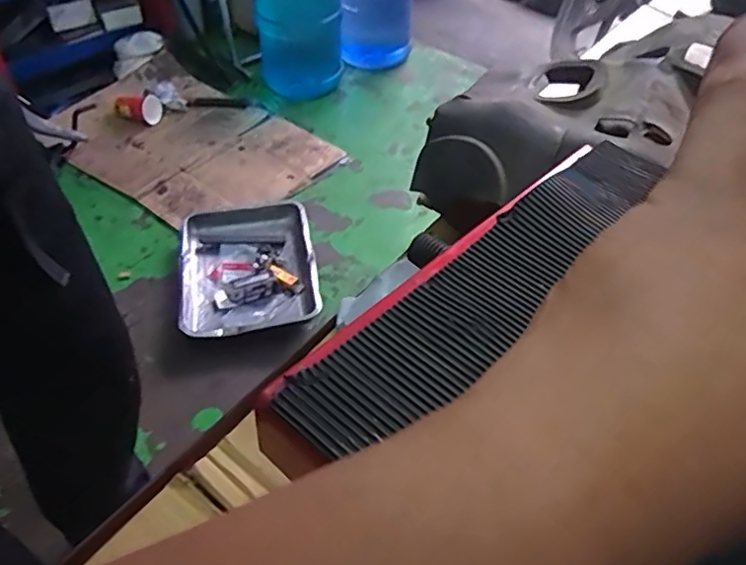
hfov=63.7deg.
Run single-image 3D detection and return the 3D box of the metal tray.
[{"bbox_3d":[-0.281,-0.038,1.340,0.293,0.054,0.393,-8,48,-9],"label":"metal tray"}]

